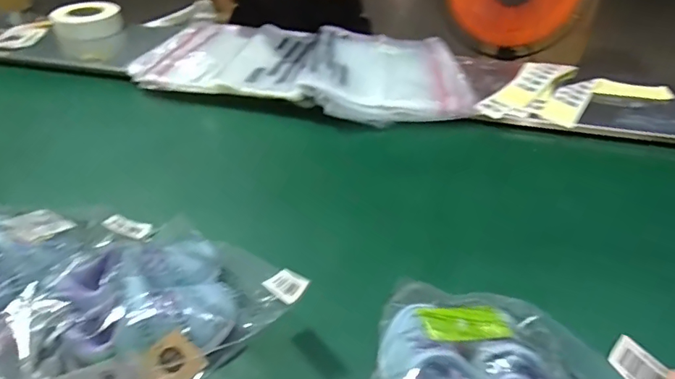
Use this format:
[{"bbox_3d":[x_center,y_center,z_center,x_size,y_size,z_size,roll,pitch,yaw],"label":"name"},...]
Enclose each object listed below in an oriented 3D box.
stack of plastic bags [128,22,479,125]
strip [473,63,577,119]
[{"bbox_3d":[-0.055,-0.247,0.936,0.622,0.057,0.309,6,37,6],"label":"stack of plastic bags"},{"bbox_3d":[0.354,-0.185,0.882,0.086,0.027,0.246,27,44,30],"label":"strip"}]

